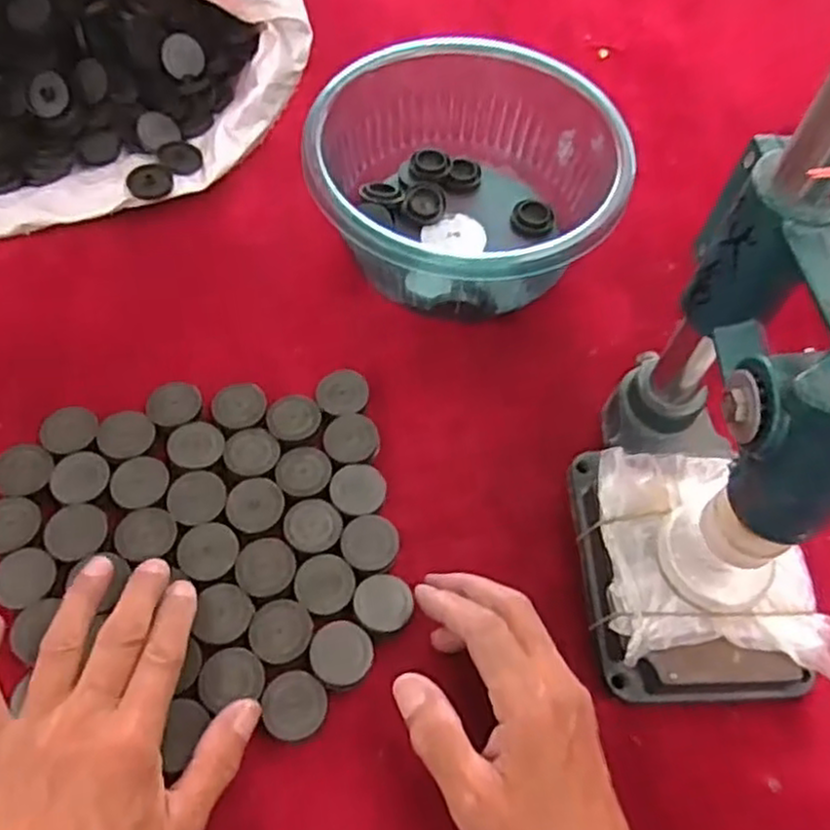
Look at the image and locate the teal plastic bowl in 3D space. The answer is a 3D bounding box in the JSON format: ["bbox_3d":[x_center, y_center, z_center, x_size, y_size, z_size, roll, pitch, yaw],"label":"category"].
[{"bbox_3d":[0.030,-0.163,0.516,0.202,0.087,0.180,-8,61,-8],"label":"teal plastic bowl"}]

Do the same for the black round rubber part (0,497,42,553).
[{"bbox_3d":[-0.228,0.065,0.414,0.034,0.017,0.031,2,60,-3],"label":"black round rubber part"}]

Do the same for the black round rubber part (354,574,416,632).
[{"bbox_3d":[-0.017,0.103,0.402,0.032,0.008,0.030,2,60,-3],"label":"black round rubber part"}]

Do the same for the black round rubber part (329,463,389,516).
[{"bbox_3d":[-0.034,0.048,0.438,0.032,0.017,0.032,2,60,-3],"label":"black round rubber part"}]

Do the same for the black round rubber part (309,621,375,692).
[{"bbox_3d":[-0.038,0.126,0.384,0.032,0.011,0.032,2,60,-3],"label":"black round rubber part"}]

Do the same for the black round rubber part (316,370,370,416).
[{"bbox_3d":[-0.046,-0.011,0.469,0.032,0.017,0.032,2,60,-3],"label":"black round rubber part"}]

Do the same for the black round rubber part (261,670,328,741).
[{"bbox_3d":[-0.061,0.149,0.374,0.031,0.014,0.032,2,60,-3],"label":"black round rubber part"}]

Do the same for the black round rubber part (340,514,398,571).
[{"bbox_3d":[-0.026,0.076,0.420,0.031,0.017,0.031,2,60,-3],"label":"black round rubber part"}]

